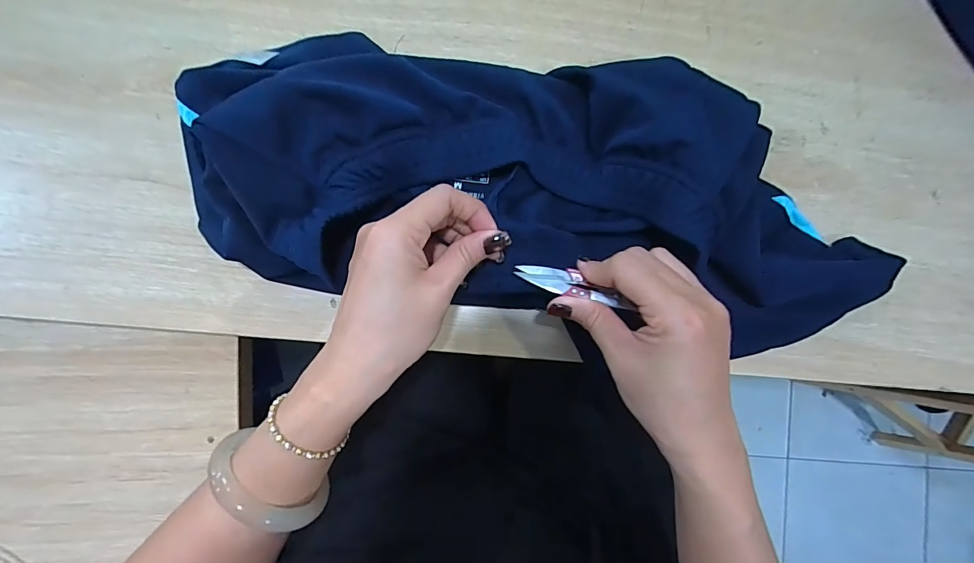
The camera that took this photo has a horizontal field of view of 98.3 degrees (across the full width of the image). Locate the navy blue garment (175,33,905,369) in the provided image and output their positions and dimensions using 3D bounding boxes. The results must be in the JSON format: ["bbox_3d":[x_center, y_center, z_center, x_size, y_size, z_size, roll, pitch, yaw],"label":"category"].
[{"bbox_3d":[0.041,-0.068,0.303,0.507,0.050,0.184,8,91,-5],"label":"navy blue garment"}]

